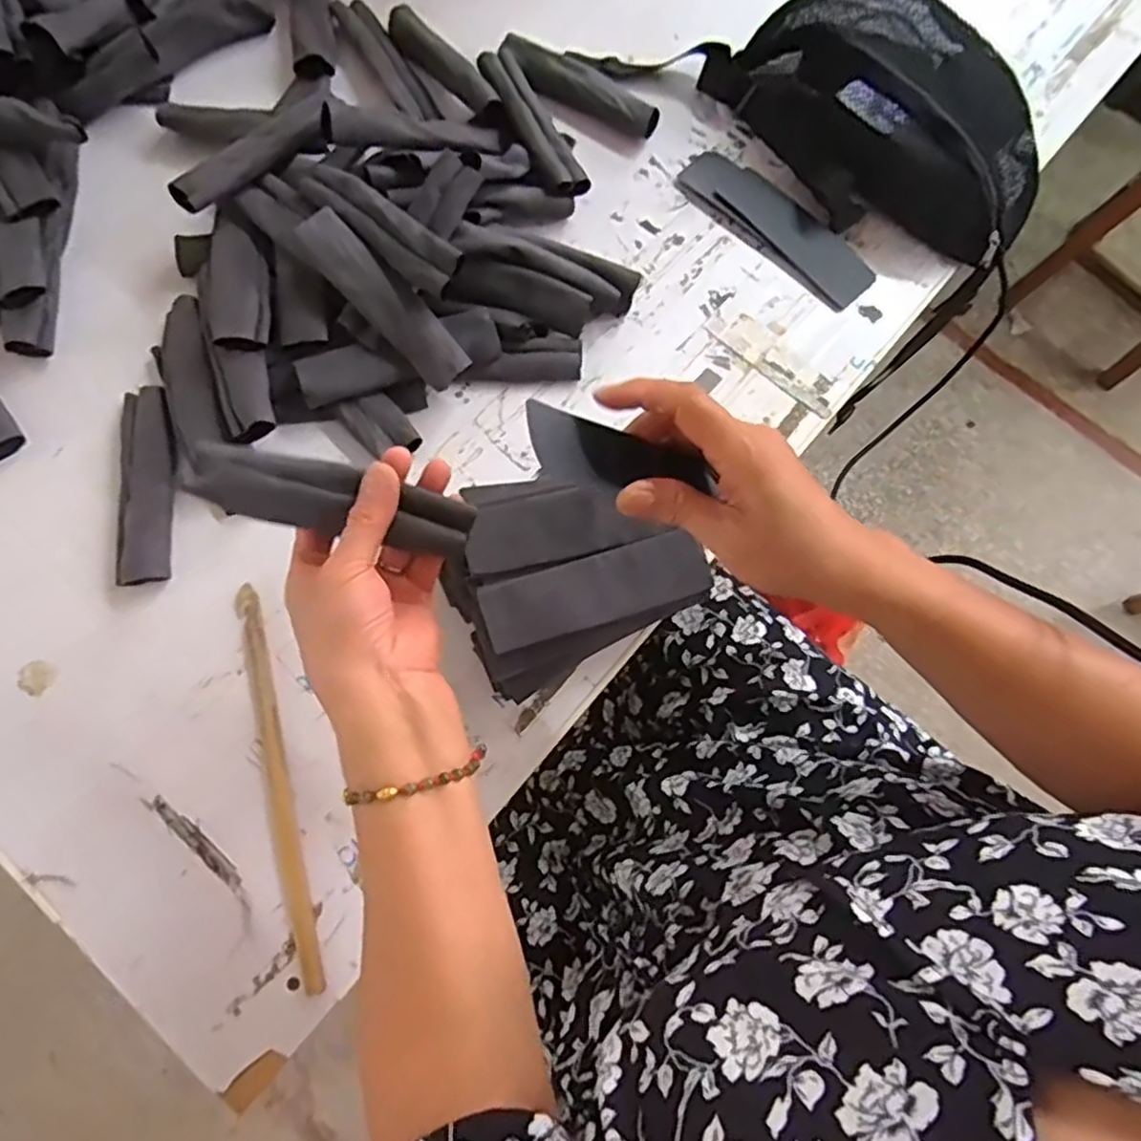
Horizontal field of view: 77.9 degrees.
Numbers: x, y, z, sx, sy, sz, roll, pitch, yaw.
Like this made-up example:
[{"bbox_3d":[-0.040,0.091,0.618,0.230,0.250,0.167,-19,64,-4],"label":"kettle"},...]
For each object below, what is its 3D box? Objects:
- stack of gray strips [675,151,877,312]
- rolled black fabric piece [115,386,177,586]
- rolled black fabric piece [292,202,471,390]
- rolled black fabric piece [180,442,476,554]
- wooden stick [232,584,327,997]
[{"bbox_3d":[0.175,-0.295,0.601,0.185,0.011,0.060,43,78,9],"label":"stack of gray strips"},{"bbox_3d":[-0.309,-0.064,0.514,0.046,0.012,0.147,-8,76,-4],"label":"rolled black fabric piece"},{"bbox_3d":[-0.136,-0.198,0.518,0.036,0.018,0.147,-46,100,-12],"label":"rolled black fabric piece"},{"bbox_3d":[-0.123,-0.038,0.369,0.142,0.014,0.033,12,75,-9],"label":"rolled black fabric piece"},{"bbox_3d":[-0.198,0.139,0.474,0.019,0.007,0.265,-15,76,-6],"label":"wooden stick"}]

